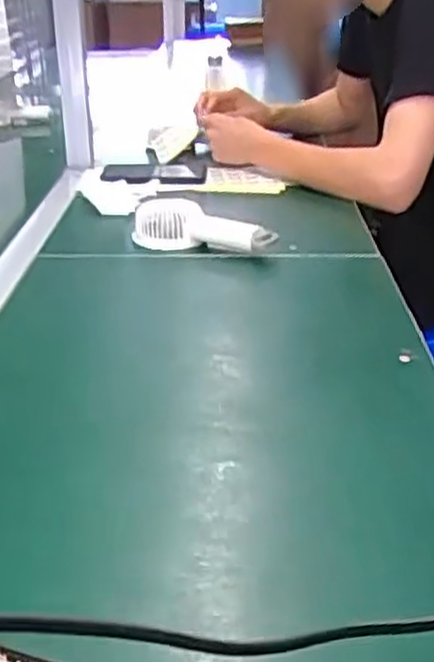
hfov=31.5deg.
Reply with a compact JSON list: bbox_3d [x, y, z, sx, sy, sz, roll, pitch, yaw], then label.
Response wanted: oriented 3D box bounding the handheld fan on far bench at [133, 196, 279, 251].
[{"bbox_3d":[-0.021,-0.123,0.904,0.167,0.052,0.052,7,27,10],"label":"handheld fan on far bench"}]

